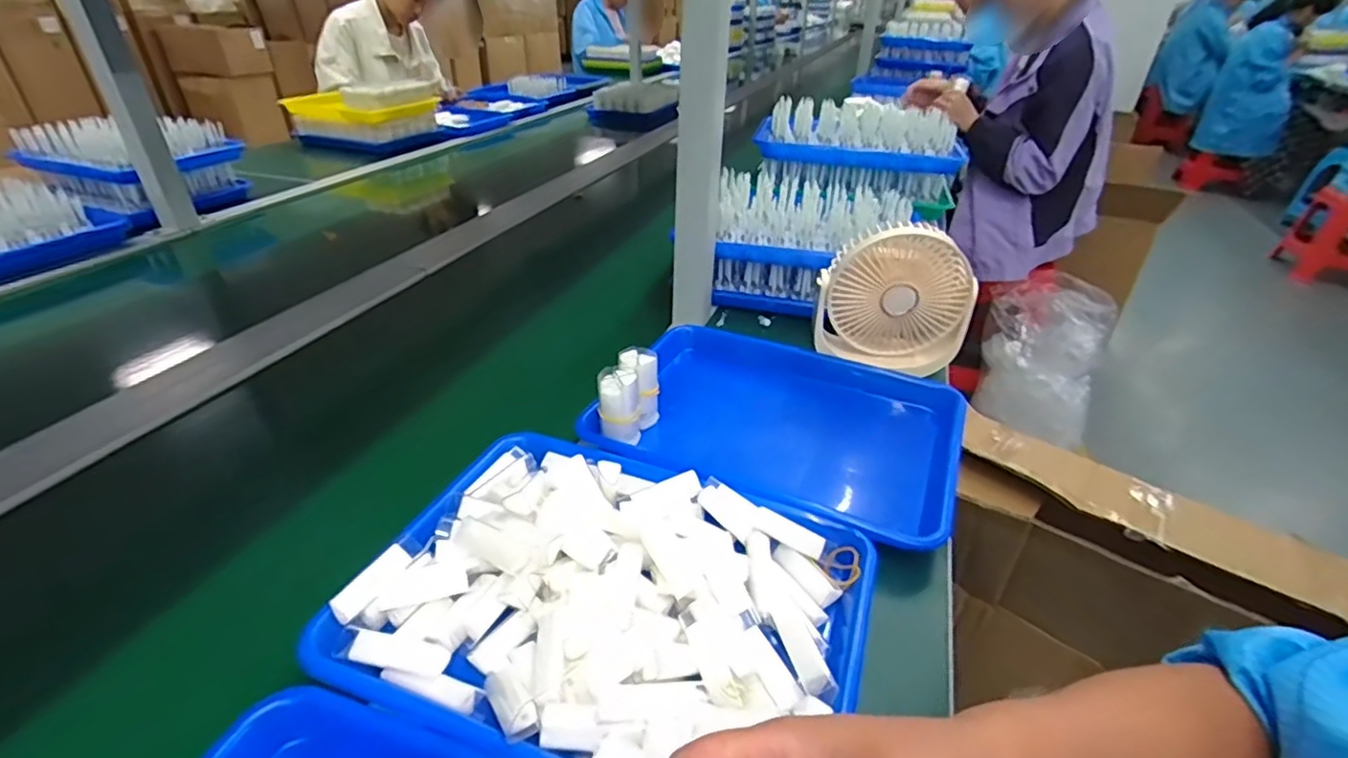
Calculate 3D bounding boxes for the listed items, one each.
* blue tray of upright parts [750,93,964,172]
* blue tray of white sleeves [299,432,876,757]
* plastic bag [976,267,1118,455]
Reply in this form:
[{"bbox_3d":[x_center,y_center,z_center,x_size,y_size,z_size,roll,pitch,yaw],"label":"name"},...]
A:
[{"bbox_3d":[0.303,-0.398,0.989,0.314,0.071,0.192,14,35,17],"label":"blue tray of upright parts"},{"bbox_3d":[-0.041,0.138,0.416,0.316,0.044,0.242,15,35,19],"label":"blue tray of white sleeves"},{"bbox_3d":[0.974,-0.032,1.661,0.332,0.422,0.177,26,41,32],"label":"plastic bag"}]

